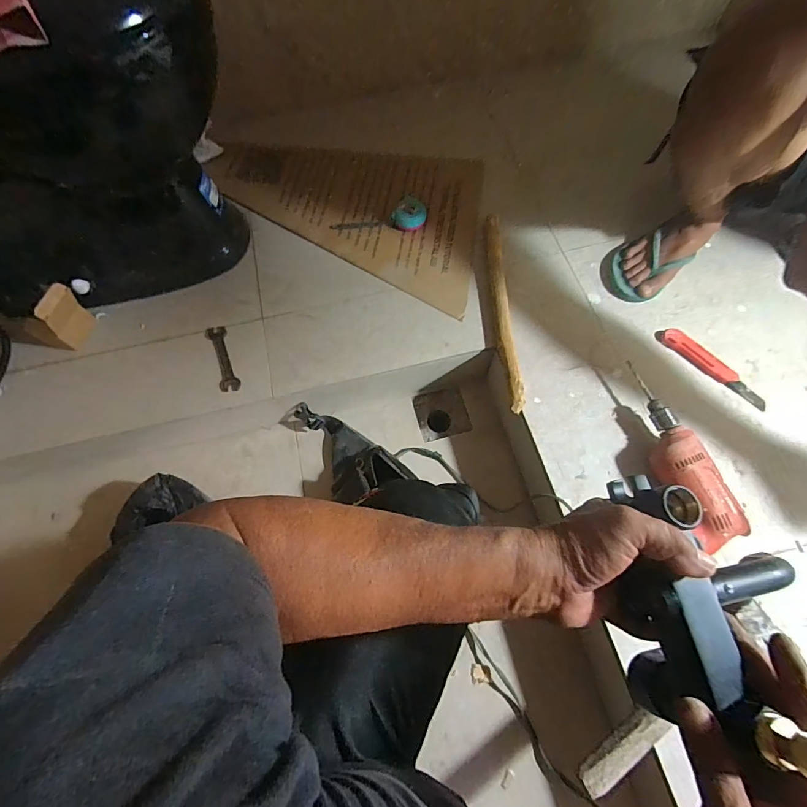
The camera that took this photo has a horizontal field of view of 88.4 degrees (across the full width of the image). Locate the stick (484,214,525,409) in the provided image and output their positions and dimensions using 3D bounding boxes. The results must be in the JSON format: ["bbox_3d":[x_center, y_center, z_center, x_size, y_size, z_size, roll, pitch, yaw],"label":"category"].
[{"bbox_3d":[0.180,-0.172,0.749,0.030,0.039,0.393,-3,67,1],"label":"stick"}]

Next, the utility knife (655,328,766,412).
[{"bbox_3d":[0.519,-0.061,0.702,0.031,0.022,0.196,-38,71,-13],"label":"utility knife"}]

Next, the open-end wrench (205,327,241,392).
[{"bbox_3d":[-0.327,-0.082,0.751,0.035,0.004,0.141,-22,68,-7],"label":"open-end wrench"}]

